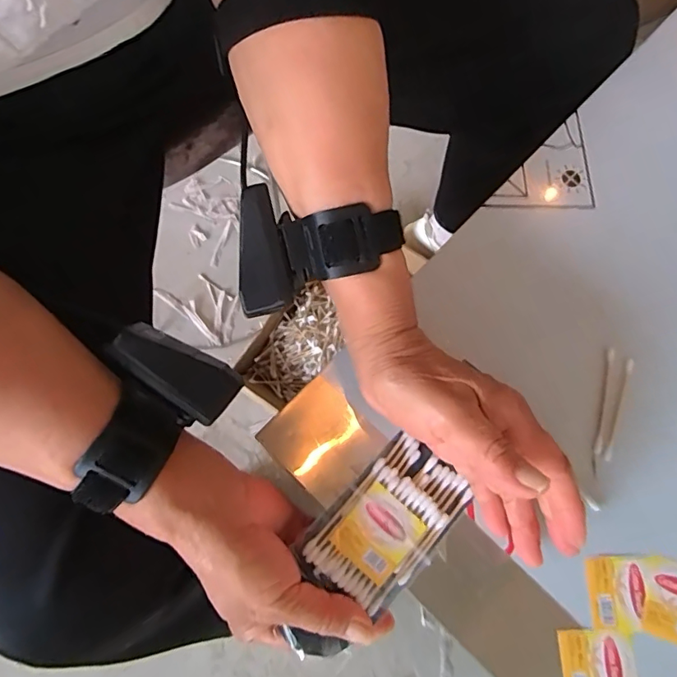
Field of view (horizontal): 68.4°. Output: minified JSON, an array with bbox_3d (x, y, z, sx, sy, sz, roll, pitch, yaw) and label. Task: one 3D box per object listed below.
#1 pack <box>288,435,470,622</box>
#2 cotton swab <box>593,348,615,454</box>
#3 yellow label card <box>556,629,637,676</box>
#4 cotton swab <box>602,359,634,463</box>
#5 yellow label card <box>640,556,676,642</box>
[{"bbox_3d":[0.029,0.110,0.296,0.060,0.013,0.097,44,79,12],"label":"pack"},{"bbox_3d":[0.175,0.041,0.328,0.005,0.005,0.070,15,75,5],"label":"cotton swab"},{"bbox_3d":[0.149,0.188,0.283,0.042,0.004,0.039,-1,74,-3],"label":"yellow label card"},{"bbox_3d":[0.183,0.046,0.325,0.006,0.006,0.069,20,75,6],"label":"cotton swab"},{"bbox_3d":[0.200,0.156,0.294,0.041,0.004,0.042,18,74,3],"label":"yellow label card"}]

